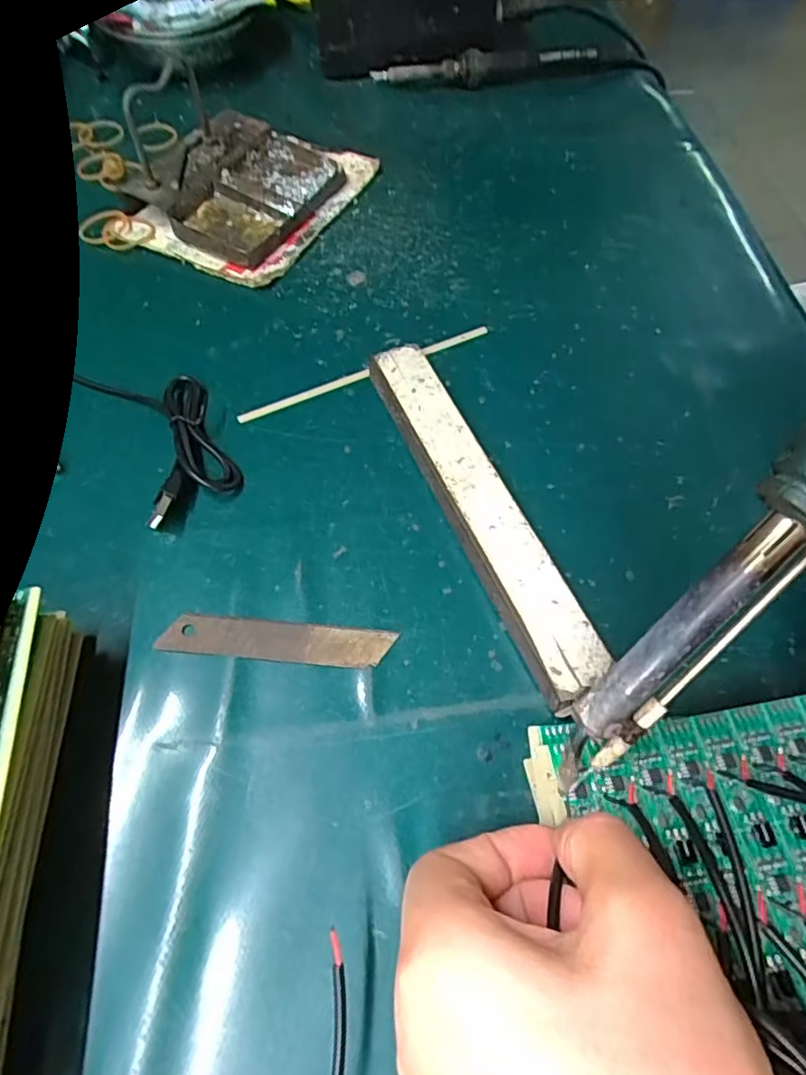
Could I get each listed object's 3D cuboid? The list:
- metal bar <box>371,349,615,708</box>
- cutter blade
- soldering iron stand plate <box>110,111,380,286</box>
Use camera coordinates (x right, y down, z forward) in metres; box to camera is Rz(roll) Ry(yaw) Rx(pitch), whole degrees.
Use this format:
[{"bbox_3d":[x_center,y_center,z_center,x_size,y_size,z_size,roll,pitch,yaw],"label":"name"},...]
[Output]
[{"bbox_3d":[0.032,-0.015,0.281,0.029,0.020,0.193,-19,62,-12],"label":"metal bar"},{"bbox_3d":[-0.053,0.043,0.256,0.096,0.004,0.017,5,60,2],"label":"cutter blade"},{"bbox_3d":[-0.101,-0.233,0.397,0.117,0.033,0.142,25,62,13],"label":"soldering iron stand plate"}]

